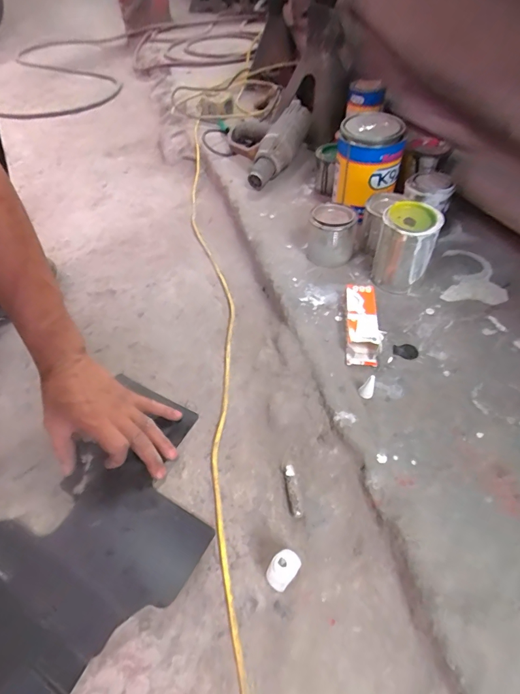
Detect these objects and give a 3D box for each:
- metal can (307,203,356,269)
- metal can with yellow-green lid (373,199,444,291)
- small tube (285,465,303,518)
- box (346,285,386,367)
[{"bbox_3d":[0.110,-0.174,0.585,0.065,0.074,0.064,-2,50,2],"label":"metal can"},{"bbox_3d":[0.202,-0.136,0.520,0.068,0.106,0.062,23,56,21],"label":"metal can with yellow-green lid"},{"bbox_3d":[0.036,0.157,0.407,0.011,0.014,0.057,-7,50,-2],"label":"small tube"},{"bbox_3d":[0.138,-0.032,0.493,0.046,0.028,0.121,4,51,7],"label":"box"}]

